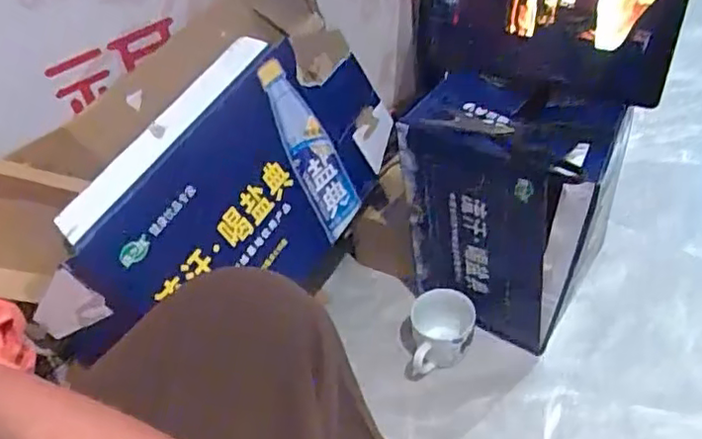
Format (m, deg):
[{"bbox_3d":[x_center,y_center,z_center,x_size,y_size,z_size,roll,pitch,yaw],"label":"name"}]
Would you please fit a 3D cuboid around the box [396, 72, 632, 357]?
[{"bbox_3d":[0.201,0.002,0.835,0.228,0.339,0.160,19,50,28],"label":"box"}]

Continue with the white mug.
[{"bbox_3d":[0.126,0.157,0.866,0.081,0.084,0.092,-2,43,5],"label":"white mug"}]

